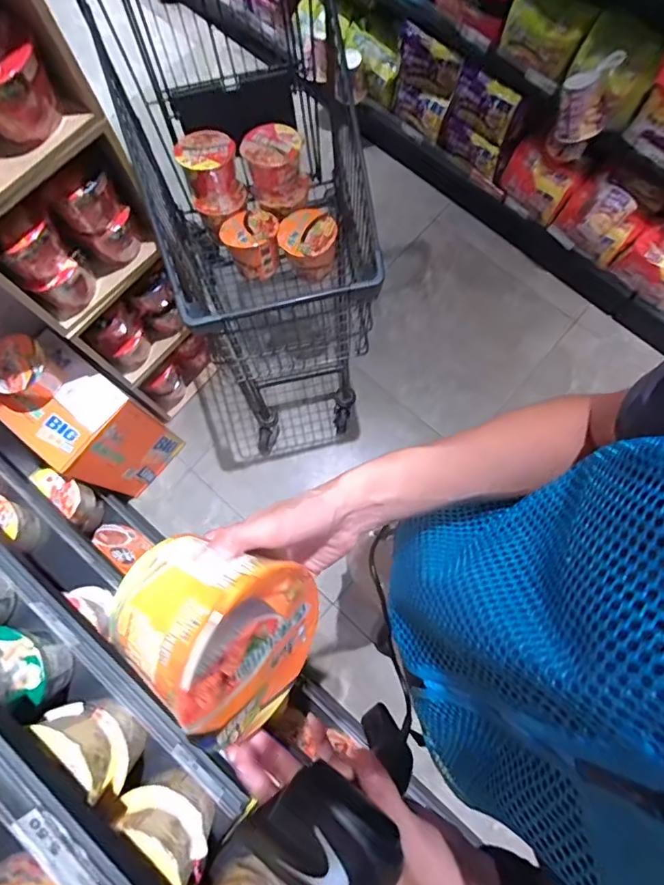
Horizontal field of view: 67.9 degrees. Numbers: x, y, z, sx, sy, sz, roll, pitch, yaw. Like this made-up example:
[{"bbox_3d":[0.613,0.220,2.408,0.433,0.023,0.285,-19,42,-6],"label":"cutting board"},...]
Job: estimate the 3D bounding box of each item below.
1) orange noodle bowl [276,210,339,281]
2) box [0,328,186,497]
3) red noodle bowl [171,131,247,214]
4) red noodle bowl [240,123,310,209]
[{"bbox_3d":[-0.052,-0.448,1.117,0.122,0.102,0.107,6,76,2],"label":"orange noodle bowl"},{"bbox_3d":[-0.614,-0.039,1.304,0.267,0.417,0.223,39,80,9],"label":"box"},{"bbox_3d":[-0.265,-0.596,1.089,0.120,0.118,0.132,0,76,1],"label":"red noodle bowl"},{"bbox_3d":[-0.123,-0.614,1.099,0.128,0.124,0.125,0,76,1],"label":"red noodle bowl"}]

